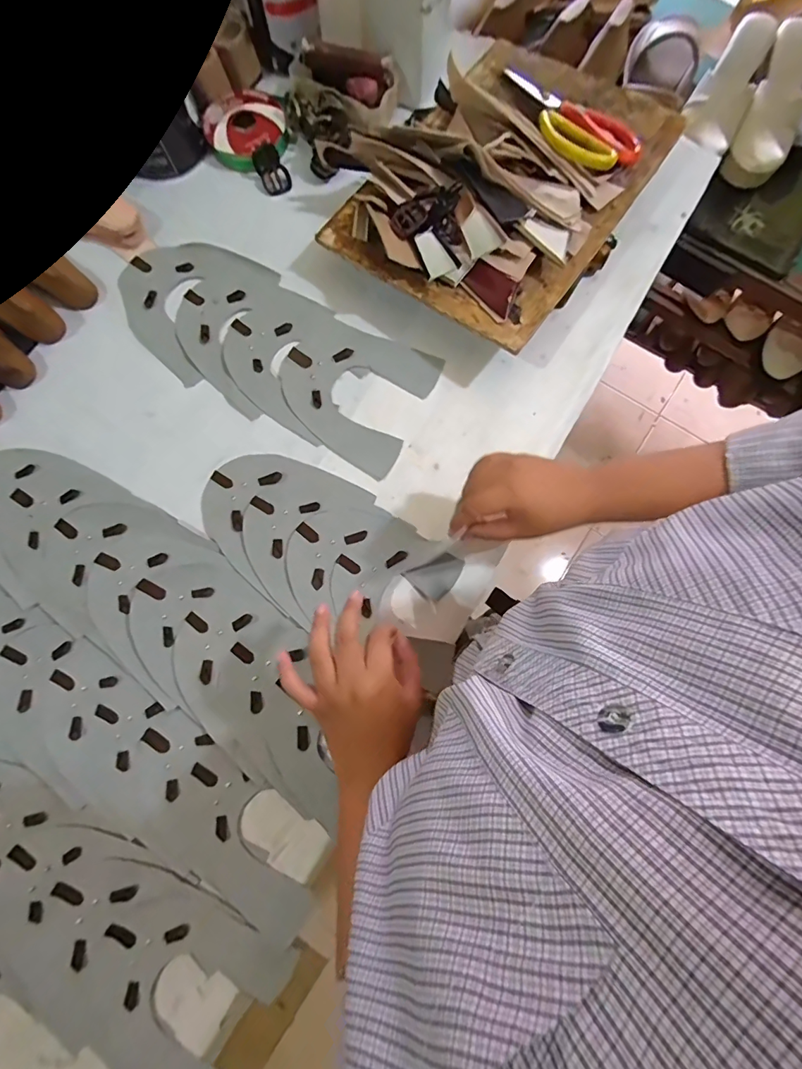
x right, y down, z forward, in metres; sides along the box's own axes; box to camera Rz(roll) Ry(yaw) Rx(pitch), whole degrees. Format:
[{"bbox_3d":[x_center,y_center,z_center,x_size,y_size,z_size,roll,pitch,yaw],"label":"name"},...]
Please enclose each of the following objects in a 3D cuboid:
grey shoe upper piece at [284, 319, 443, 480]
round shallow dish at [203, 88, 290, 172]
[{"bbox_3d":[-0.055,-0.162,0.499,0.157,0.007,0.151,26,81,5],"label":"grey shoe upper piece"},{"bbox_3d":[-0.190,-0.498,0.549,0.097,0.020,0.097,39,82,7],"label":"round shallow dish"}]

